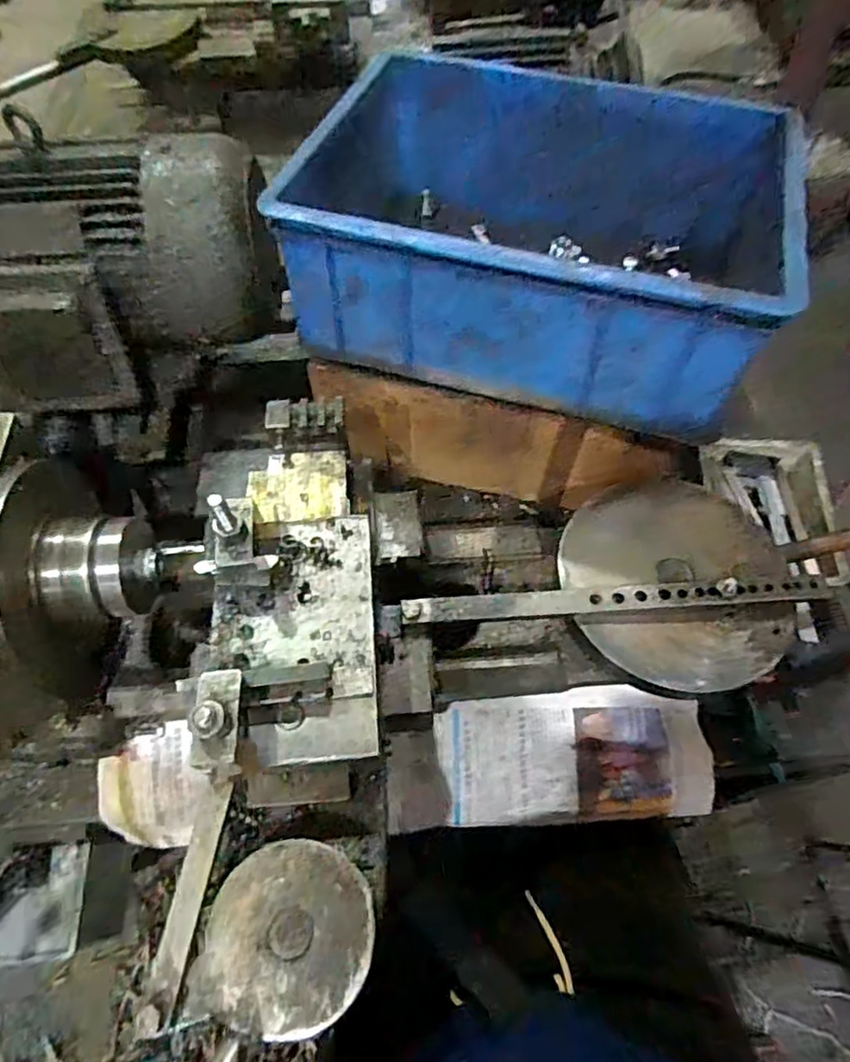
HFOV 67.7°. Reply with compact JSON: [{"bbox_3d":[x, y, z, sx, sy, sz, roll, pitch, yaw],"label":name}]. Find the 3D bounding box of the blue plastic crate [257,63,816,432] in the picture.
[{"bbox_3d":[0.102,-0.280,0.583,0.405,0.148,0.303,15,61,9],"label":"blue plastic crate"}]

